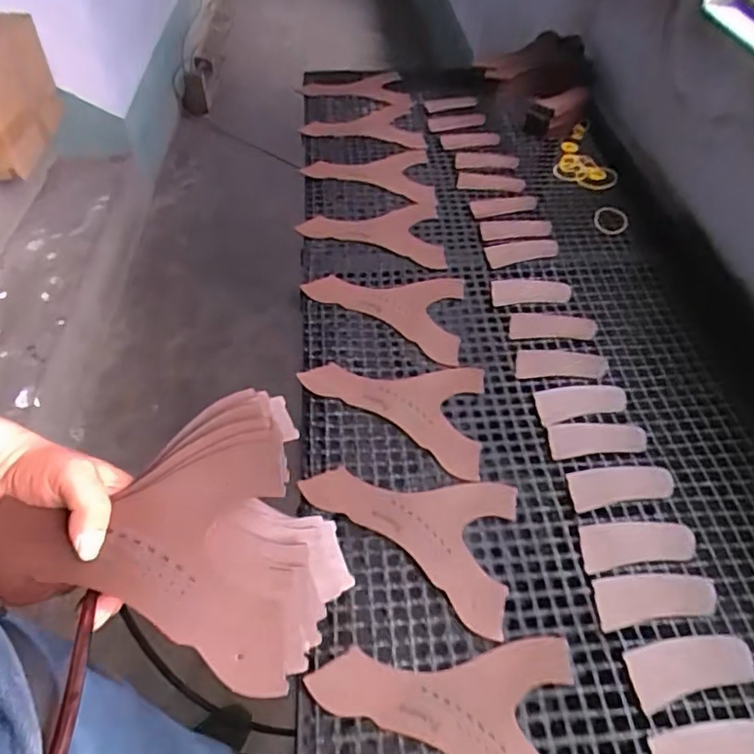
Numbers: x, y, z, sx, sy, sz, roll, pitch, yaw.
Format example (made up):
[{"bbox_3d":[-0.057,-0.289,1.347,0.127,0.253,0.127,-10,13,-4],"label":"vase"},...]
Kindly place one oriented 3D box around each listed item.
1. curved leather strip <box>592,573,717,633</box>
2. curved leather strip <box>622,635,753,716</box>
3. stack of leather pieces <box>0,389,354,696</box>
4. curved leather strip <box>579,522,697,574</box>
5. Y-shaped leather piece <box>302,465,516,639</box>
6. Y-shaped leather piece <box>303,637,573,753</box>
[{"bbox_3d":[0.264,0.208,0.551,0.117,0.004,0.046,-6,51,-6],"label":"curved leather strip"},{"bbox_3d":[0.276,0.255,0.509,0.110,0.007,0.049,-7,51,-7],"label":"curved leather strip"},{"bbox_3d":[-0.130,0.093,0.415,0.223,0.080,0.176,17,52,12],"label":"stack of leather pieces"},{"bbox_3d":[0.264,0.168,0.588,0.120,0.004,0.047,-5,51,-6],"label":"curved leather strip"},{"bbox_3d":[0.027,0.157,0.588,0.216,0.007,0.153,13,51,6],"label":"Y-shaped leather piece"},{"bbox_3d":[0.056,0.291,0.474,0.217,0.006,0.153,3,47,2],"label":"Y-shaped leather piece"}]

